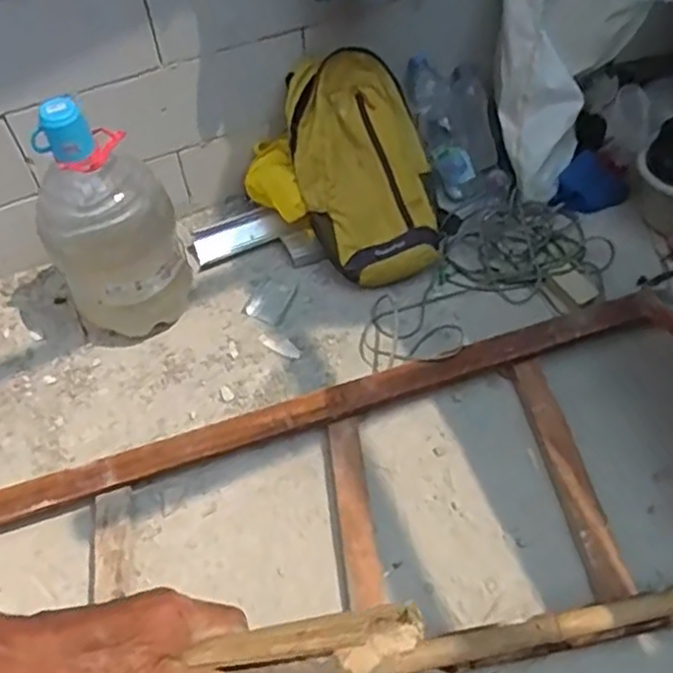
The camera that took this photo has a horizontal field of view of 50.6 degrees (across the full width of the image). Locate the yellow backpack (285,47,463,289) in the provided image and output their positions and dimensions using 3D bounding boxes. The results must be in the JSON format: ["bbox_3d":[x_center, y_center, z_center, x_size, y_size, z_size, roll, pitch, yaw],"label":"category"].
[{"bbox_3d":[0.070,-0.366,1.559,0.307,0.140,0.495,-19,93,-4],"label":"yellow backpack"}]

